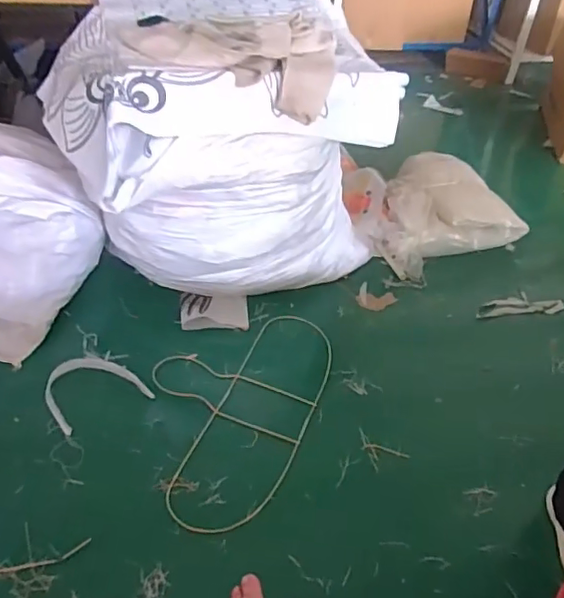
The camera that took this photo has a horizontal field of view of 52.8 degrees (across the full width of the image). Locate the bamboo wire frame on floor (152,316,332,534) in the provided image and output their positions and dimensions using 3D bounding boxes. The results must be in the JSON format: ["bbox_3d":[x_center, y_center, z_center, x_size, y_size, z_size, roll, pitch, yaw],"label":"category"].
[{"bbox_3d":[-0.142,0.265,1.614,0.481,0.030,0.774,18,43,15],"label":"bamboo wire frame on floor"}]

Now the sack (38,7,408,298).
[{"bbox_3d":[-0.199,-0.413,1.851,0.944,0.736,0.675,-15,45,-21],"label":"sack"}]

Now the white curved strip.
[{"bbox_3d":[-0.542,0.250,1.631,0.256,0.016,0.248,-22,47,-27],"label":"white curved strip"}]

